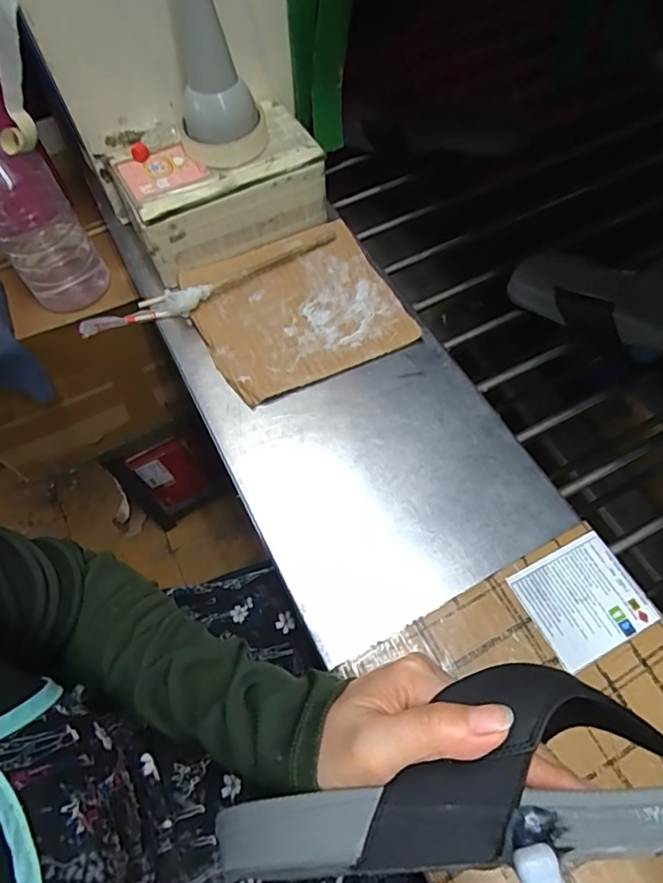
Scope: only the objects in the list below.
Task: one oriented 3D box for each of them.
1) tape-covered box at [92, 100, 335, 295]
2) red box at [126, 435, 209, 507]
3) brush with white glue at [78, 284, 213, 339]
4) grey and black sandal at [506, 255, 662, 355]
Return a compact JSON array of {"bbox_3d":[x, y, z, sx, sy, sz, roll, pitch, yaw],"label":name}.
[{"bbox_3d":[-0.116,-0.256,0.536,0.194,0.086,0.119,-27,65,-12],"label":"tape-covered box"},{"bbox_3d":[-0.330,0.069,1.075,0.113,0.213,0.030,-26,65,-11],"label":"red box"},{"bbox_3d":[-0.185,-0.131,0.519,0.138,0.025,0.029,-12,61,14],"label":"brush with white glue"},{"bbox_3d":[0.294,-0.126,0.498,0.253,0.054,0.076,30,64,37],"label":"grey and black sandal"}]

